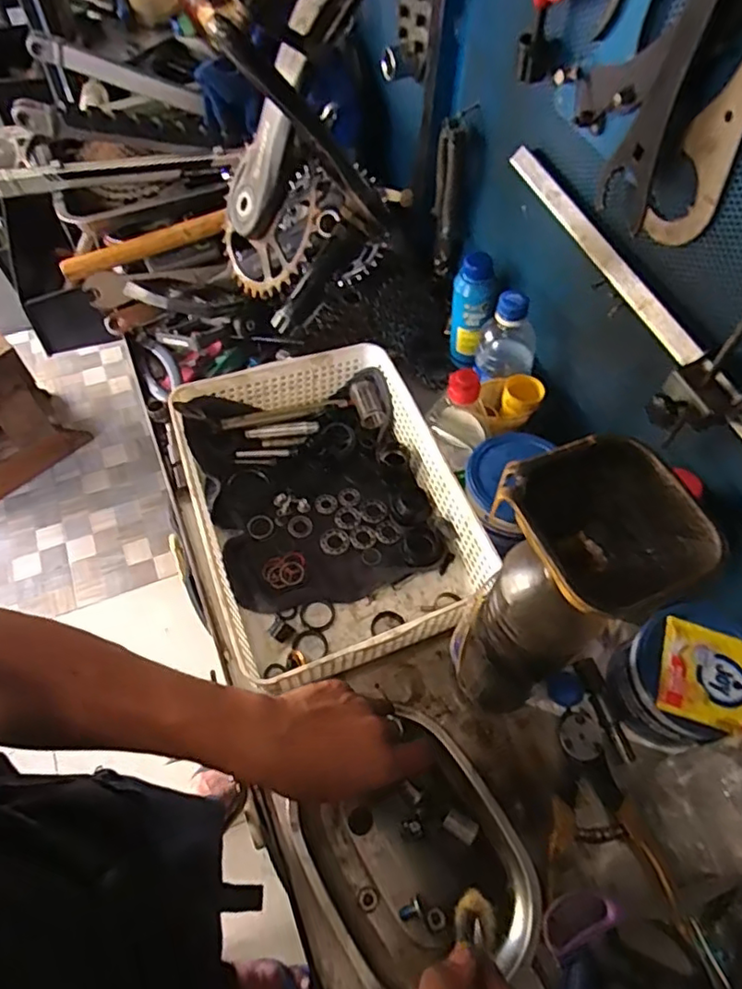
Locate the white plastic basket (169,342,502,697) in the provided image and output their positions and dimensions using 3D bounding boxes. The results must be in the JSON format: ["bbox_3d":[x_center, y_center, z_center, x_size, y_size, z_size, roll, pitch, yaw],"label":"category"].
[{"bbox_3d":[-0.050,0.011,0.619,0.266,0.081,0.333,-19,63,-11],"label":"white plastic basket"}]

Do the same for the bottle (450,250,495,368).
[{"bbox_3d":[0.116,-0.212,0.711,0.043,0.143,0.042,-1,59,-2],"label":"bottle"}]

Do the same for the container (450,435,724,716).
[{"bbox_3d":[0.121,0.085,0.438,0.097,0.303,0.093,-26,63,-16],"label":"container"}]

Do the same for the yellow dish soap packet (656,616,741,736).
[{"bbox_3d":[0.283,0.148,0.483,0.093,0.008,0.081,19,60,10],"label":"yellow dish soap packet"}]

